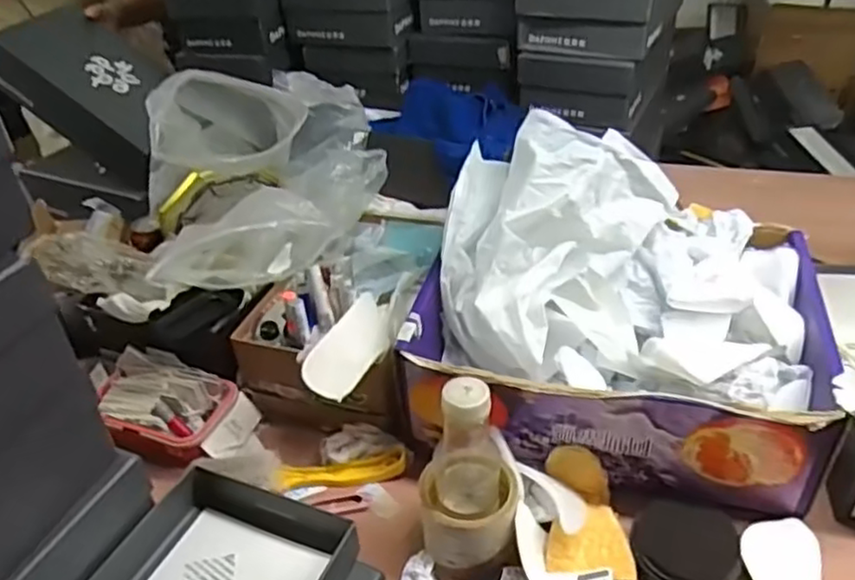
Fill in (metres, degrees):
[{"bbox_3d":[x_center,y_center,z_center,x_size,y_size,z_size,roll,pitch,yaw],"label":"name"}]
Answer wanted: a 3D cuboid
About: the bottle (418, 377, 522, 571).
[{"bbox_3d":[0.037,0.161,0.610,0.086,0.178,0.084,-2,36,4],"label":"bottle"}]

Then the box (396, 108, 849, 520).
[{"bbox_3d":[0.197,0.004,0.731,0.397,0.242,0.307,7,38,16],"label":"box"}]

